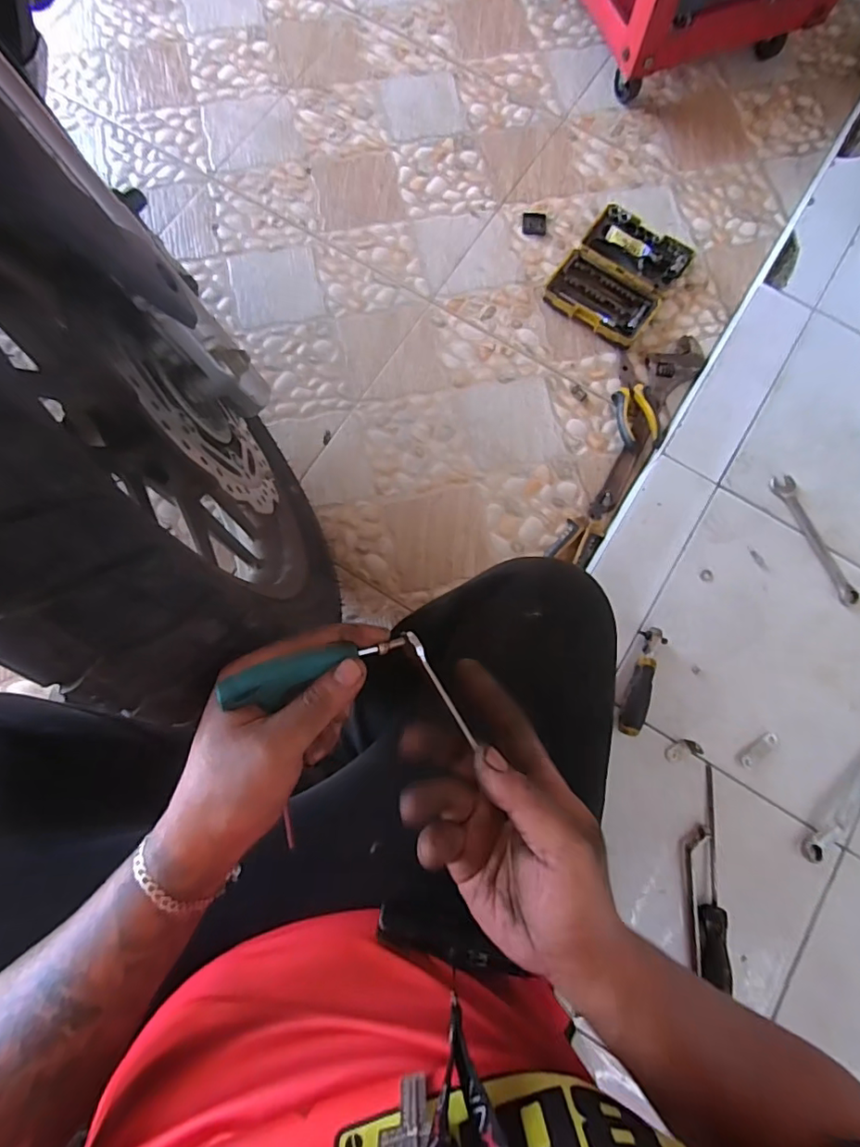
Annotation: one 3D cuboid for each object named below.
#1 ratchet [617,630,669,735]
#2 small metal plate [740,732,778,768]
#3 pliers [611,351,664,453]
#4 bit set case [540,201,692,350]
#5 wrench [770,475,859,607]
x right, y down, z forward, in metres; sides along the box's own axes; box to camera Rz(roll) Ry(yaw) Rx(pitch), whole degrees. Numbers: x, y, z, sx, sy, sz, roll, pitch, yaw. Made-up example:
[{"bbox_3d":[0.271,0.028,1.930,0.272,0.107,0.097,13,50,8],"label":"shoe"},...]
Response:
[{"bbox_3d":[0.240,0.122,0.598,0.027,0.028,0.123,23,79,4],"label":"ratchet"},{"bbox_3d":[0.372,0.199,0.597,0.052,0.004,0.016,-35,81,-7],"label":"small metal plate"},{"bbox_3d":[0.286,-0.243,0.743,0.055,0.026,0.150,-7,79,-2],"label":"pliers"},{"bbox_3d":[0.278,-0.439,0.783,0.148,0.030,0.189,35,80,6],"label":"bit set case"},{"bbox_3d":[0.476,-0.041,0.654,0.029,0.011,0.177,-22,80,-5],"label":"wrench"}]

